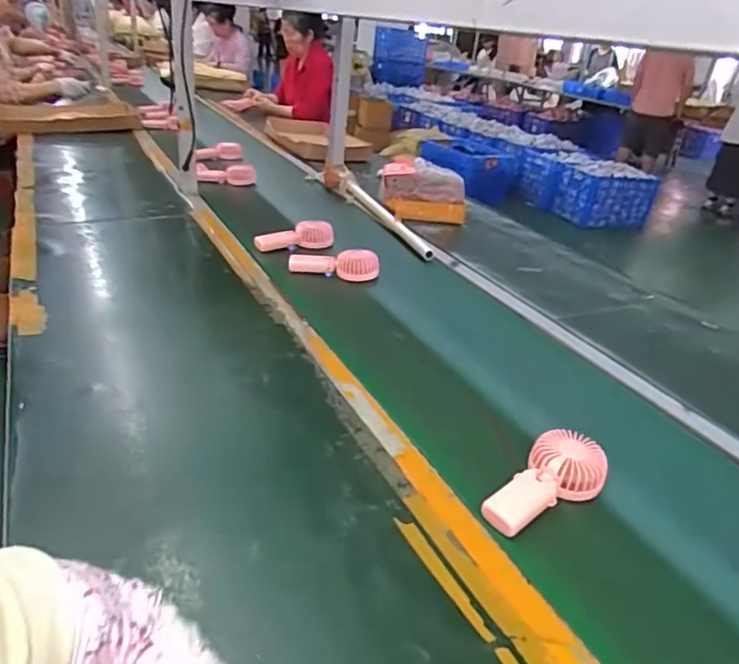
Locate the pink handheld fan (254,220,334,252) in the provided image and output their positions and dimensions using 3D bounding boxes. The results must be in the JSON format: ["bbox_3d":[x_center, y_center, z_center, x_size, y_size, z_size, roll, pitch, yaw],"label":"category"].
[{"bbox_3d":[-0.170,-0.212,1.254,0.171,0.050,0.066,-10,33,-26],"label":"pink handheld fan"}]

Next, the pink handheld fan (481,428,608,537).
[{"bbox_3d":[0.209,0.175,0.647,0.082,0.049,0.167,28,36,33],"label":"pink handheld fan"}]

